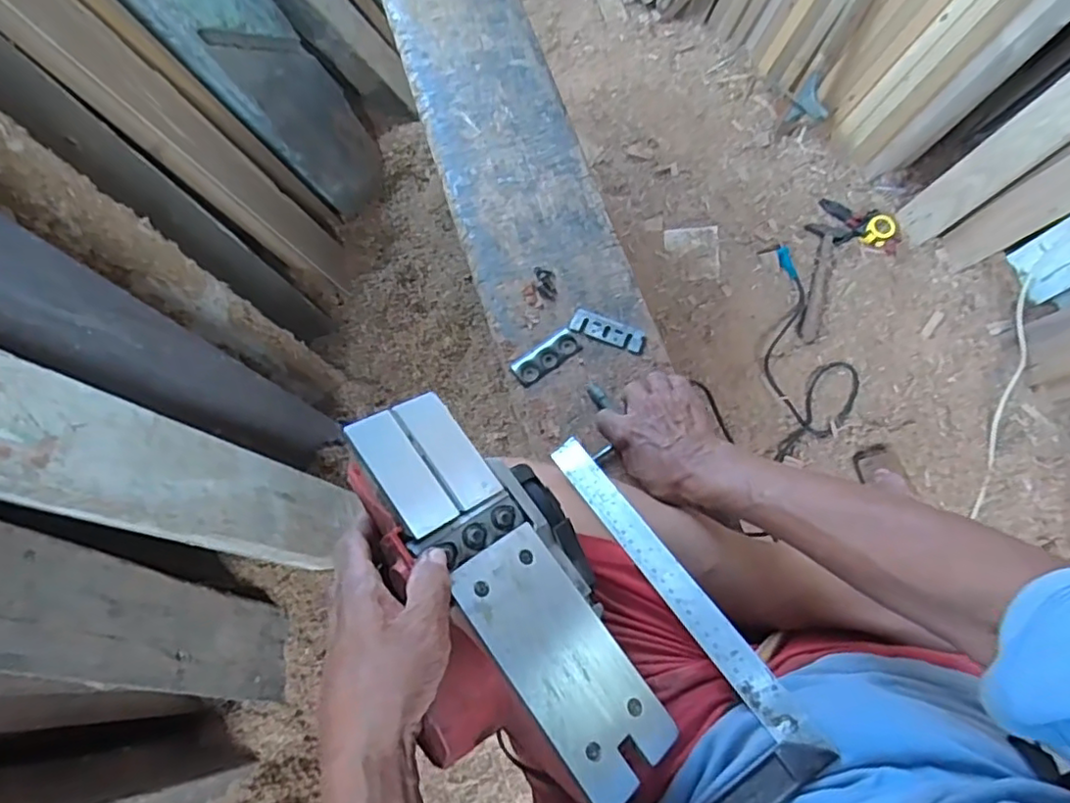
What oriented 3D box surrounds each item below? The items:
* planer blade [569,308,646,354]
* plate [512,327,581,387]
[{"bbox_3d":[0.083,-0.080,0.701,0.086,0.004,0.030,22,74,13],"label":"planer blade"},{"bbox_3d":[0.012,-0.051,0.697,0.078,0.007,0.030,-35,75,-10],"label":"plate"}]

